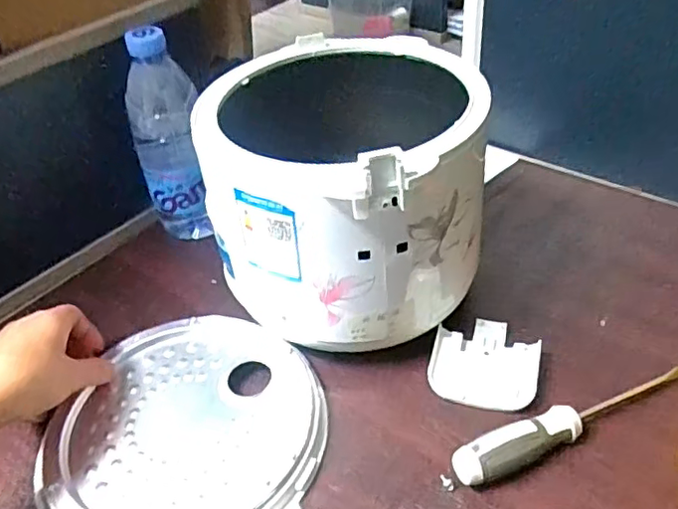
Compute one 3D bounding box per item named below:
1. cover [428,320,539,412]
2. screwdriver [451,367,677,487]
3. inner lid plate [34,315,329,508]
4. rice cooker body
[{"bbox_3d":[0.110,0.079,0.461,0.076,0.014,0.081,8,41,16],"label":"cover"},{"bbox_3d":[0.161,0.109,0.411,0.186,0.026,0.023,-18,41,-16],"label":"screwdriver"},{"bbox_3d":[-0.105,0.124,0.433,0.183,0.016,0.189,-3,39,2],"label":"inner lid plate"},{"bbox_3d":[0.014,-0.043,0.490,0.203,0.179,0.214,10,42,19],"label":"rice cooker body"}]

